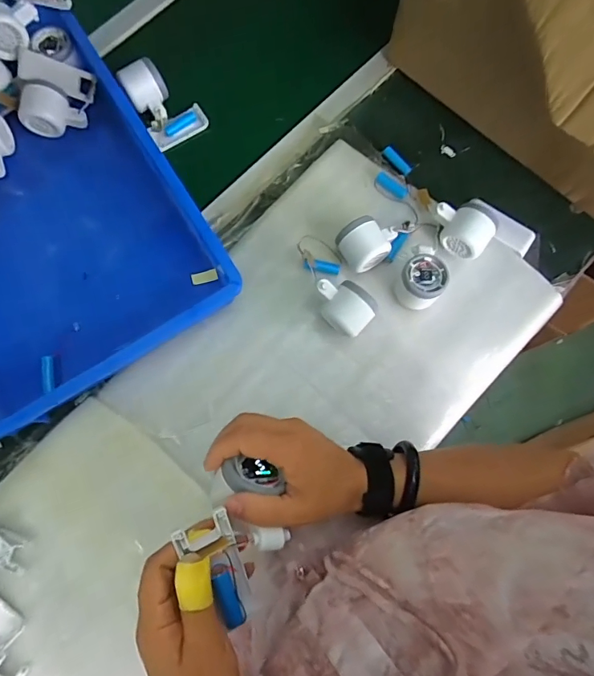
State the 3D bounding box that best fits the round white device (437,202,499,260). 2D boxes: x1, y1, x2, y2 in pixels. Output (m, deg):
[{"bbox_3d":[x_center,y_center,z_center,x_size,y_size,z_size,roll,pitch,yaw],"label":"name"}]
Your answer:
[{"bbox_3d":[0.217,-0.146,0.600,0.084,0.048,0.056,38,80,8],"label":"round white device"}]

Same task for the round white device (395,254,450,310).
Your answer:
[{"bbox_3d":[0.161,-0.074,0.584,0.056,0.041,0.060,0,77,0],"label":"round white device"}]

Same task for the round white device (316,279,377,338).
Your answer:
[{"bbox_3d":[0.059,-0.042,0.573,0.078,0.048,0.055,43,80,8],"label":"round white device"}]

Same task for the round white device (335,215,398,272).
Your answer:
[{"bbox_3d":[0.096,-0.128,0.598,0.077,0.047,0.062,-34,80,-8],"label":"round white device"}]

